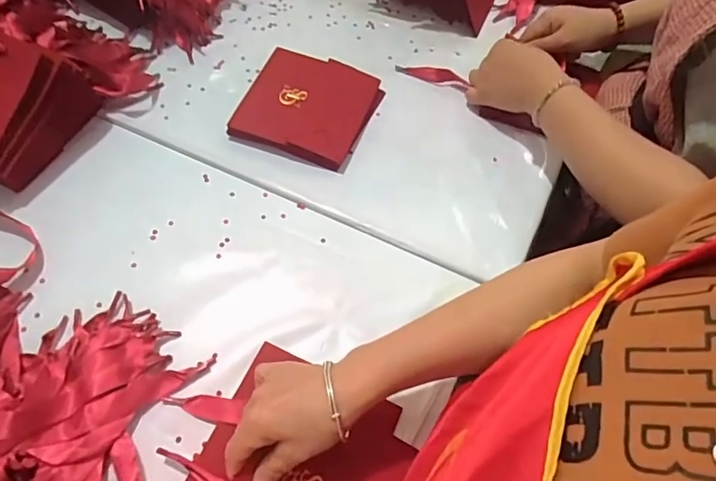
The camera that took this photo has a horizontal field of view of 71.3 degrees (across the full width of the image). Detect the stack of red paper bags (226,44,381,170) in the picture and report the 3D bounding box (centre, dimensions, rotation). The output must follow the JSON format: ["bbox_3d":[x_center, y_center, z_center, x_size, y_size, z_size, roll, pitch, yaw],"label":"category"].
[{"bbox_3d":[-0.056,-0.160,0.592,0.141,0.025,0.146,18,62,8],"label":"stack of red paper bags"}]

